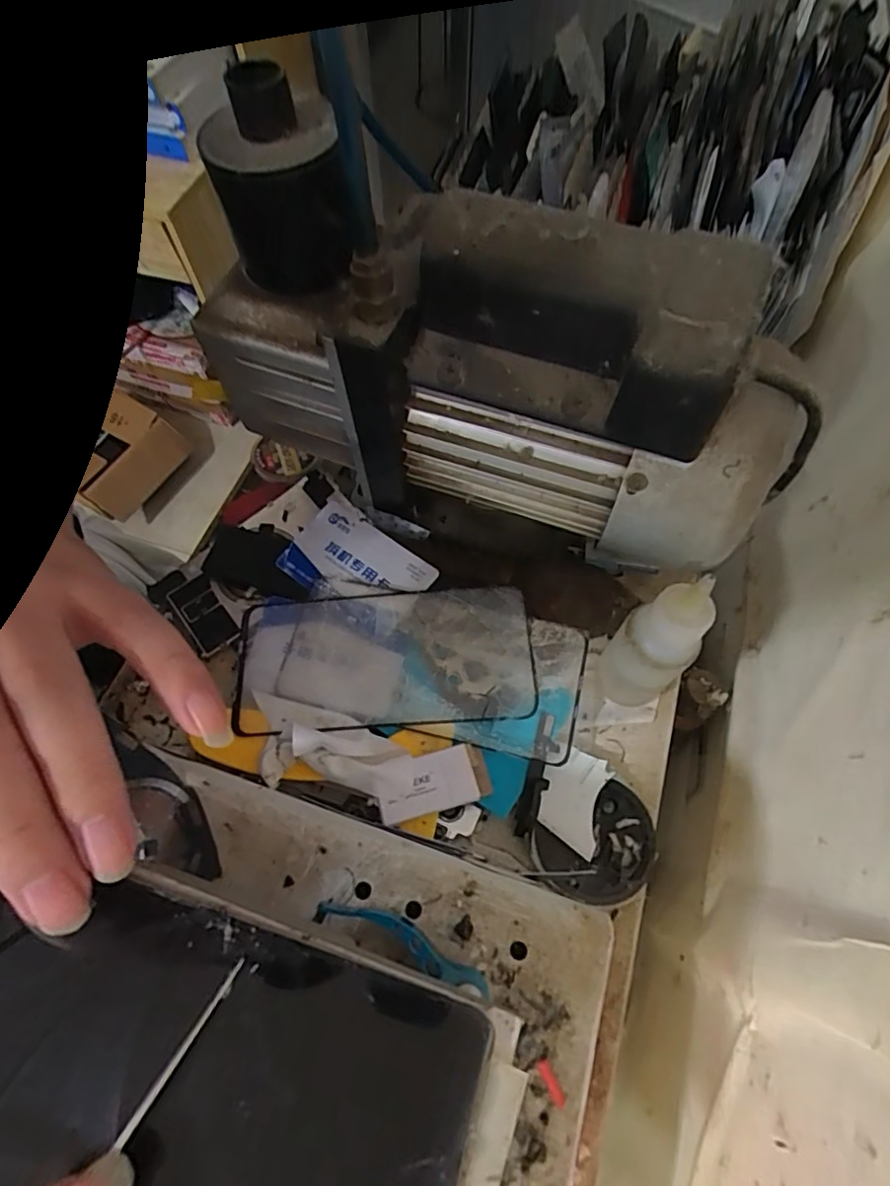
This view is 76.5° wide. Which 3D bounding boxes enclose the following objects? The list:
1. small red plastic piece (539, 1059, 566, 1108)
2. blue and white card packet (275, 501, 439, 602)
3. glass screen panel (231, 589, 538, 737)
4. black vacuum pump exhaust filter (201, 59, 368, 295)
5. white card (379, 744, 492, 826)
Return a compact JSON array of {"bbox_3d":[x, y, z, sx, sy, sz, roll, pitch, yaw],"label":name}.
[{"bbox_3d":[0.034,0.157,0.180,0.004,0.004,0.013,-27,69,-11],"label":"small red plastic piece"},{"bbox_3d":[-0.054,-0.015,0.328,0.084,0.009,0.054,36,71,15],"label":"blue and white card packet"},{"bbox_3d":[-0.033,0.035,0.301,0.156,0.007,0.074,-4,68,4],"label":"glass screen panel"},{"bbox_3d":[-0.064,-0.157,0.223,0.051,0.065,0.050,-19,68,-8],"label":"black vacuum pump exhaust filter"},{"bbox_3d":[-0.006,0.091,0.271,0.052,0.009,0.028,-13,67,-5],"label":"white card"}]

